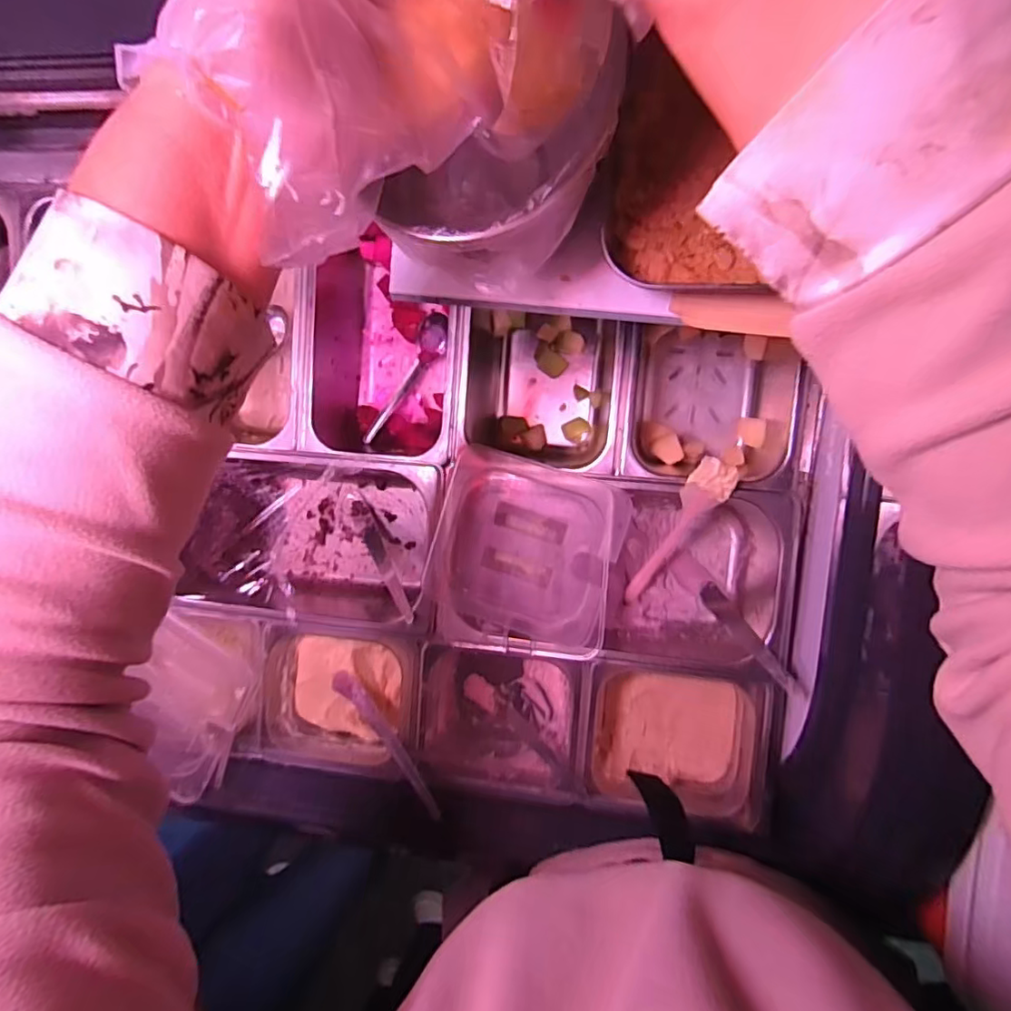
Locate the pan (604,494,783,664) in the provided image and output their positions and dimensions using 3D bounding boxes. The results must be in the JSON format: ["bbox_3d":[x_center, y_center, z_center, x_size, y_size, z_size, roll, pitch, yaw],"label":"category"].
[{"bbox_3d":[0.183,0.073,0.597,0.166,0.111,0.158,0,94,7],"label":"pan"}]

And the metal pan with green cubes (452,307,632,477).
[{"bbox_3d":[0.051,-0.120,0.607,0.153,0.110,0.166,6,95,6],"label":"metal pan with green cubes"}]

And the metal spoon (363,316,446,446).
[{"bbox_3d":[-0.108,-0.139,0.647,0.028,0.027,0.160,29,97,4],"label":"metal spoon"}]

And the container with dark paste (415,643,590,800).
[{"bbox_3d":[0.001,0.226,0.635,0.171,0.107,0.141,5,95,7],"label":"container with dark paste"}]

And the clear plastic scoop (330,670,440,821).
[{"bbox_3d":[-0.126,0.251,0.611,0.187,0.017,0.024,44,99,26],"label":"clear plastic scoop"}]

